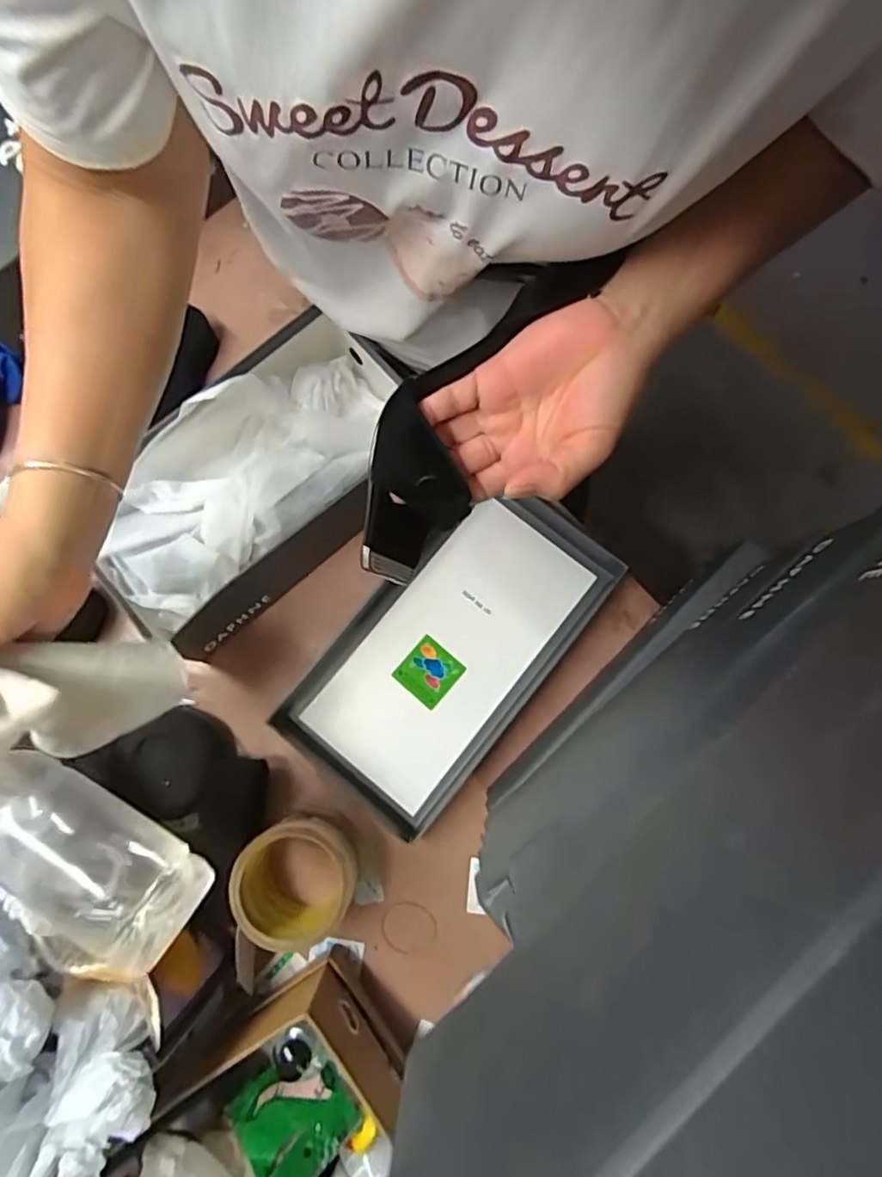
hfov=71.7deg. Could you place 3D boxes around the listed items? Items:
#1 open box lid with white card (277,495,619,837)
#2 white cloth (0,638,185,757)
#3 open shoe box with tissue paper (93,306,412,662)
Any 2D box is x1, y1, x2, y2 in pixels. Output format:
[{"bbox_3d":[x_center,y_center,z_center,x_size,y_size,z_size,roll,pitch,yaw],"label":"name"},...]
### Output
[{"bbox_3d":[0.011,0.051,0.547,0.161,0.028,0.301,39,81,7],"label":"open box lid with white card"},{"bbox_3d":[-0.219,0.061,0.337,0.048,0.151,0.060,-26,76,40],"label":"white cloth"},{"bbox_3d":[-0.162,-0.099,0.538,0.293,0.088,0.160,-43,82,-8],"label":"open shoe box with tissue paper"}]

